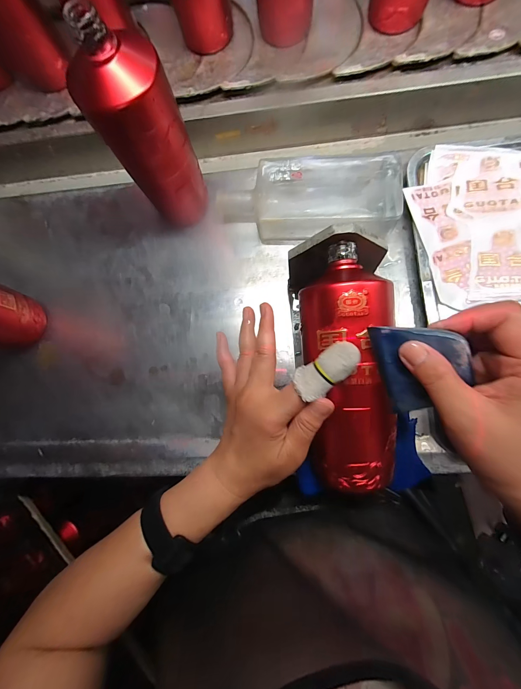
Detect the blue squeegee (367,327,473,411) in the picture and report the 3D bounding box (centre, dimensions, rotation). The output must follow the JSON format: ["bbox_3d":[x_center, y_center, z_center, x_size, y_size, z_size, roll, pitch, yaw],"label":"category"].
[{"bbox_3d":[0.120,0.018,0.210,0.058,0.005,0.075,-10,110,41],"label":"blue squeegee"}]

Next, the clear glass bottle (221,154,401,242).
[{"bbox_3d":[0.060,-0.185,0.366,0.230,0.053,0.105,2,88,3],"label":"clear glass bottle"}]

